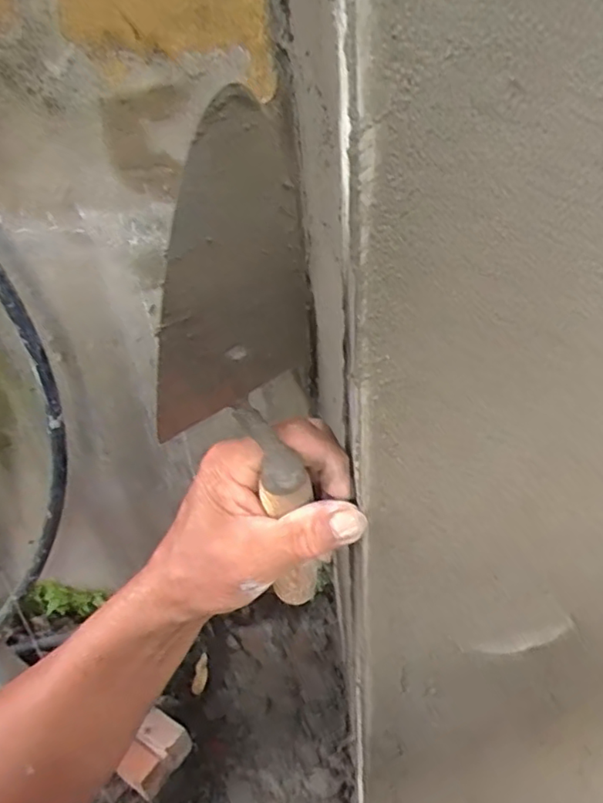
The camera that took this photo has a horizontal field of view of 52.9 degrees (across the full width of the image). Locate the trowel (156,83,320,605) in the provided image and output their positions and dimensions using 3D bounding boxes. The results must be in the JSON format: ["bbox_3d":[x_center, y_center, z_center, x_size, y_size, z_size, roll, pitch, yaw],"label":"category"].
[{"bbox_3d":[-0.021,0.010,0.283,0.072,0.294,0.047,-24,52,-19],"label":"trowel"}]

